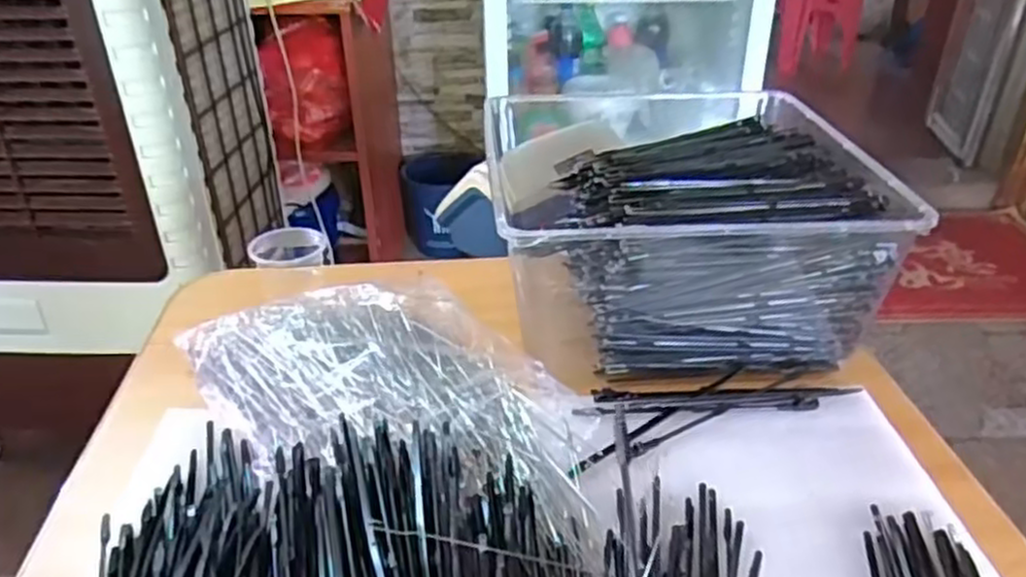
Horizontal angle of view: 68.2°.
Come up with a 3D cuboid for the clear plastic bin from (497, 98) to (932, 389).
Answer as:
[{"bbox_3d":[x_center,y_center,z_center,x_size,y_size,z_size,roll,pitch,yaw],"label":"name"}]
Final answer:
[{"bbox_3d":[0.136,-0.050,0.635,0.287,0.131,0.242,-2,32,-3],"label":"clear plastic bin"}]

